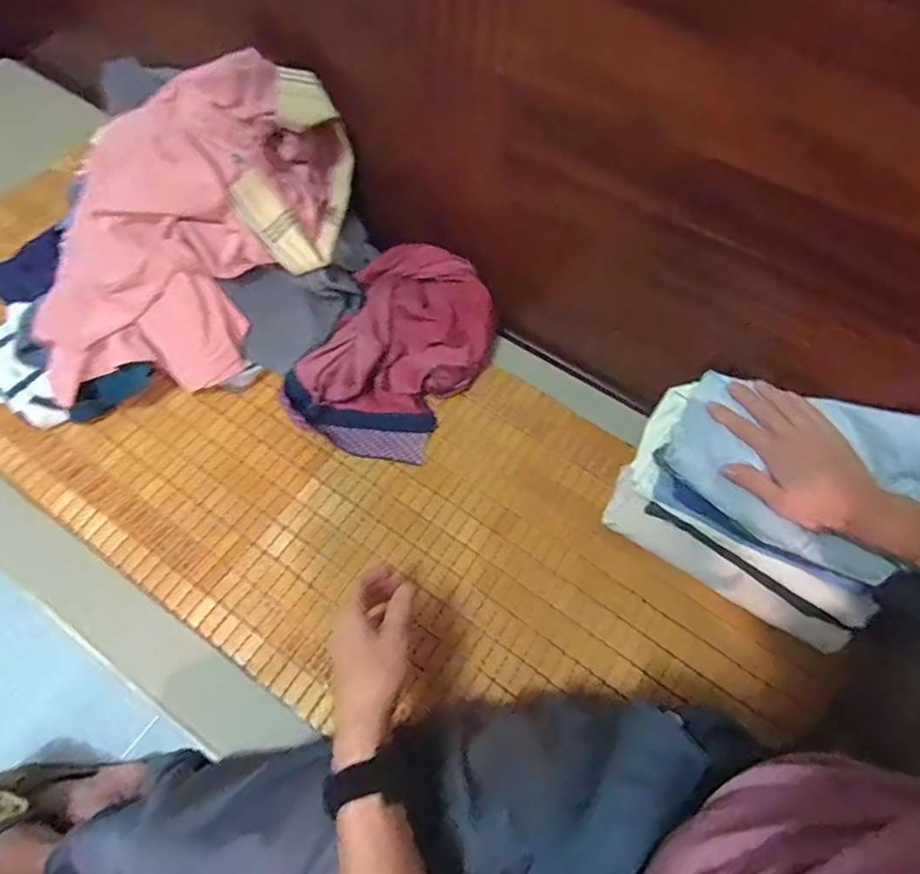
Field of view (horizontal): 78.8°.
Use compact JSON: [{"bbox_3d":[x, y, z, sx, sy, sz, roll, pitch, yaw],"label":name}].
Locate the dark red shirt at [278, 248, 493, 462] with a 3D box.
[{"bbox_3d":[-0.081,-0.109,0.709,0.191,0.102,0.267,27,62,11],"label":"dark red shirt"}]

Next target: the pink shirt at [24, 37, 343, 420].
[{"bbox_3d":[-0.311,-0.231,0.648,0.198,0.225,0.416,39,67,16],"label":"pink shirt"}]

